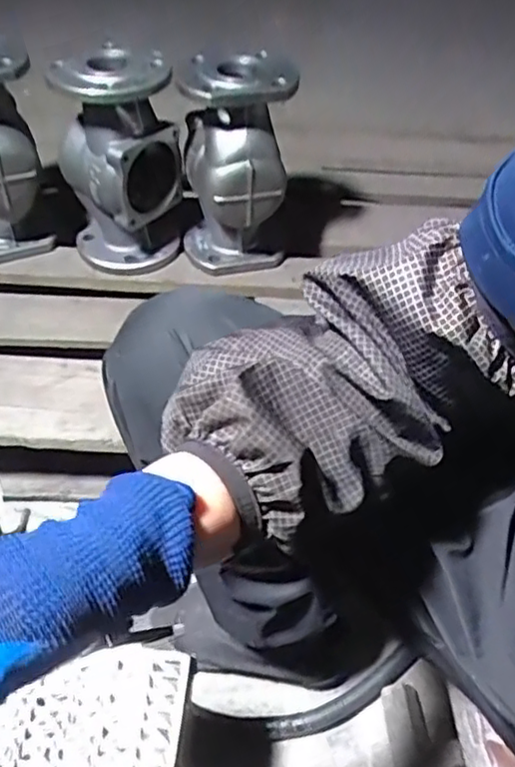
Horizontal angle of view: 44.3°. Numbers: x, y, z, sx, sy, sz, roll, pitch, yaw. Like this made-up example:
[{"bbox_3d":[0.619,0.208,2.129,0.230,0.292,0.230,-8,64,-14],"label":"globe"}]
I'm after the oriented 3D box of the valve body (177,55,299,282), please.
[{"bbox_3d":[-0.033,-0.294,0.889,0.151,0.289,0.170,2,46,-2],"label":"valve body"}]

